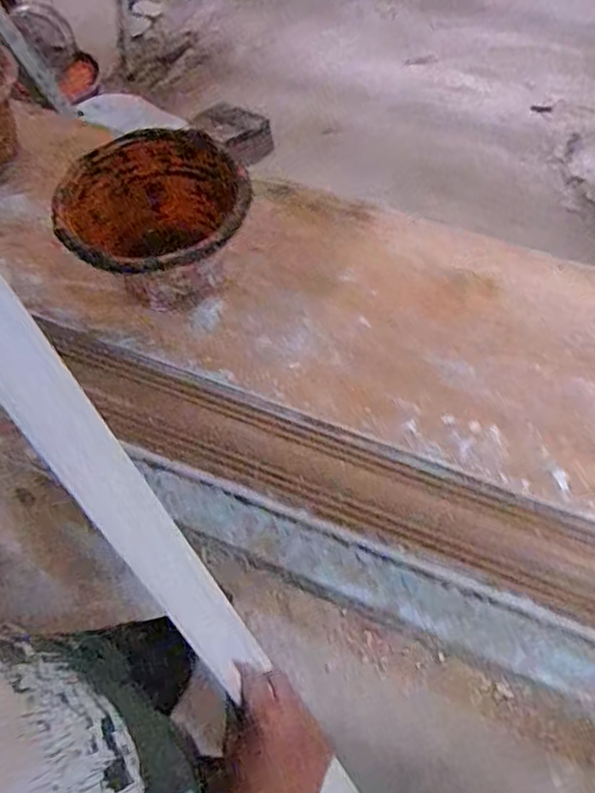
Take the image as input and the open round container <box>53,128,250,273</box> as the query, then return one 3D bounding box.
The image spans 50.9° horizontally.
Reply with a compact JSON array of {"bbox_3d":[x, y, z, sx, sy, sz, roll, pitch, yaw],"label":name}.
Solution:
[{"bbox_3d":[-0.196,-0.245,0.895,0.238,0.130,0.225,-16,61,-7],"label":"open round container"}]

